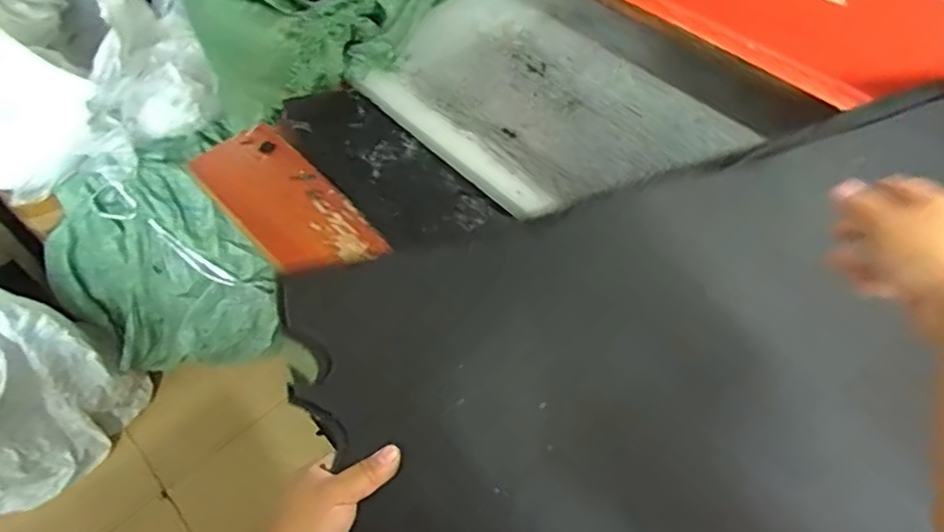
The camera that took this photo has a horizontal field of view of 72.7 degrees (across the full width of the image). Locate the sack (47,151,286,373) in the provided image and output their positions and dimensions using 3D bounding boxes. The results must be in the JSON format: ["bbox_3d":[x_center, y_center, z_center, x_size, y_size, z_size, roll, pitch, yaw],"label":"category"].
[{"bbox_3d":[-0.671,0.030,1.437,0.320,0.505,0.373,37,63,24],"label":"sack"}]

